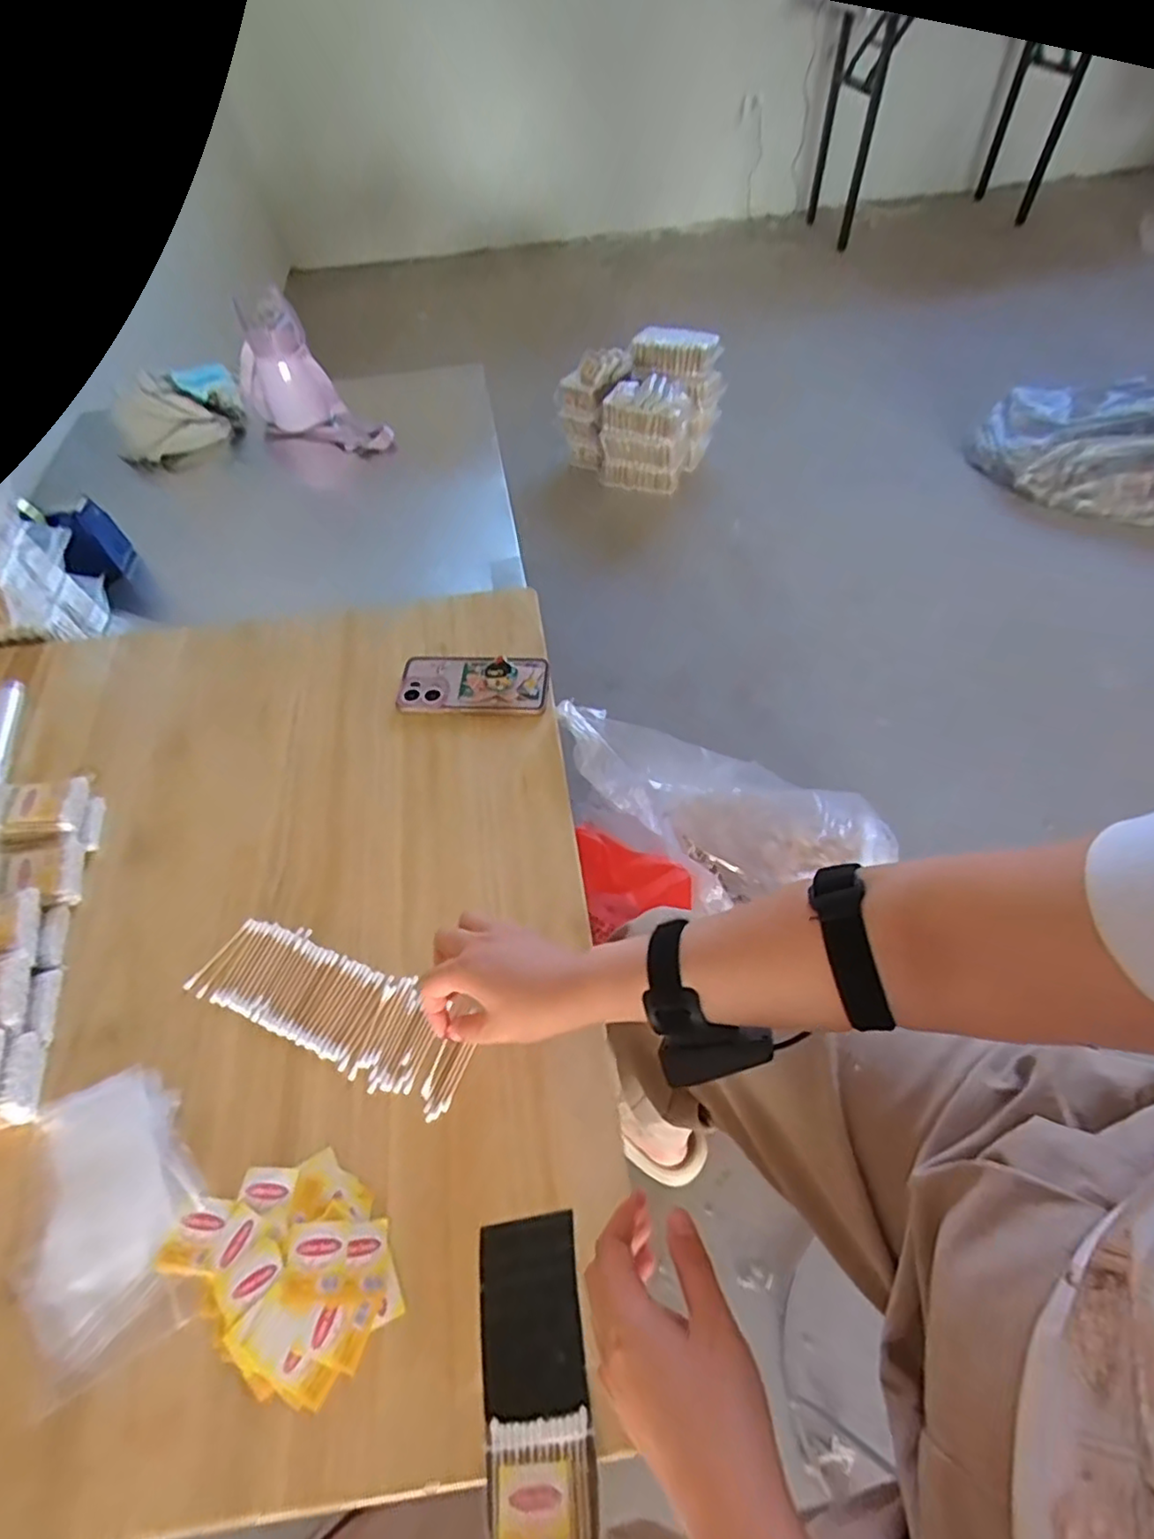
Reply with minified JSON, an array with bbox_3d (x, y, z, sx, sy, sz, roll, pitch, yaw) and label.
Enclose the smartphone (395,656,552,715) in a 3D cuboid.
[{"bbox_3d":[-0.113,-0.098,0.721,0.161,0.016,0.078,4,55,4],"label":"smartphone"}]

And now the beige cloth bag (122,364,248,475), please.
[{"bbox_3d":[-0.694,-0.620,1.161,0.092,0.106,0.224,33,63,24],"label":"beige cloth bag"}]

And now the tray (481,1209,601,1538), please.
[{"bbox_3d":[-0.024,0.386,0.397,0.064,0.014,0.191,-7,55,-4],"label":"tray"}]

